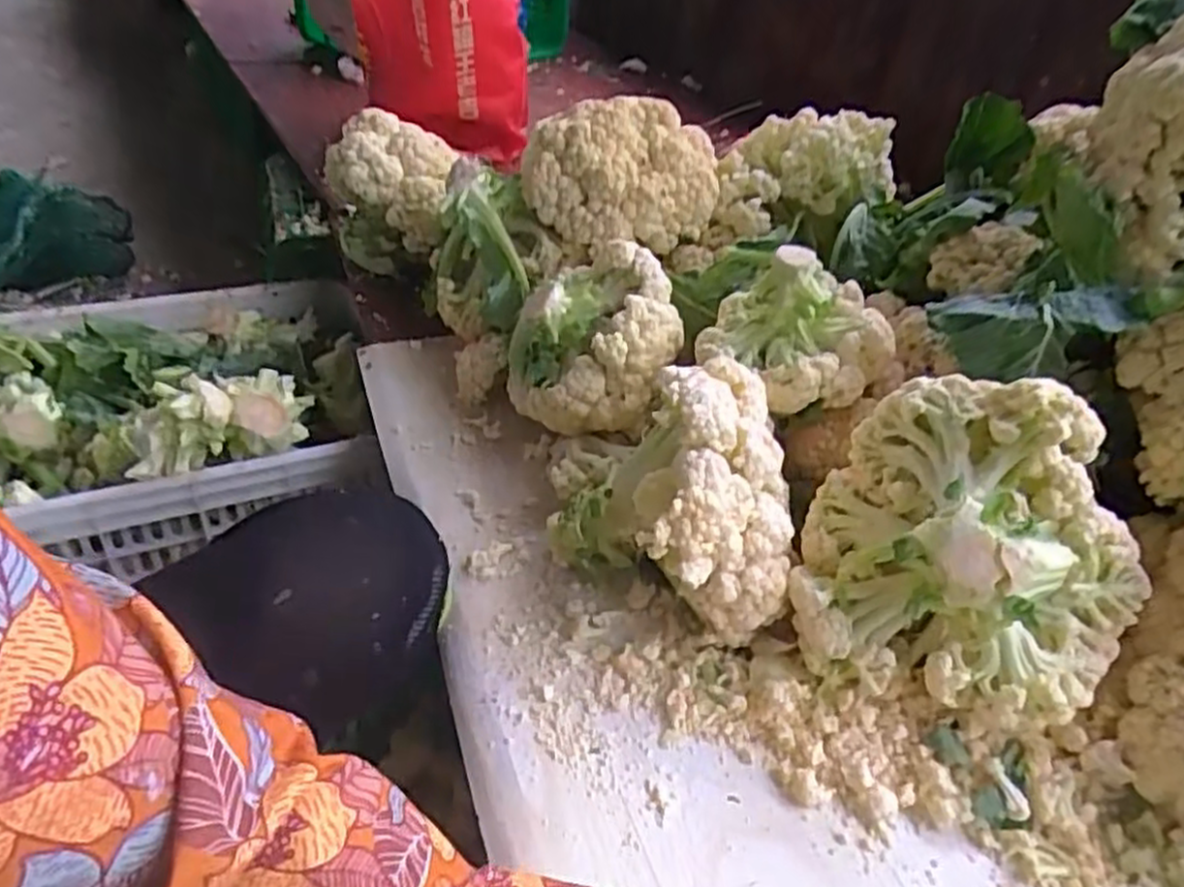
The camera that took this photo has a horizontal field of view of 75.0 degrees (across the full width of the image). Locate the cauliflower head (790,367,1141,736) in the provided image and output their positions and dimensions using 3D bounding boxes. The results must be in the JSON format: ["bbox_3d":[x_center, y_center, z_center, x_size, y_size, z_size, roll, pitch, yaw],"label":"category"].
[{"bbox_3d":[0.229,0.064,0.457,0.187,0.199,0.110,16,-2,9],"label":"cauliflower head"}]

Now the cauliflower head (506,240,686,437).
[{"bbox_3d":[0.002,-0.085,0.643,0.140,0.120,0.125,4,38,-3],"label":"cauliflower head"}]

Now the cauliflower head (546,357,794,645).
[{"bbox_3d":[0.055,0.044,0.513,0.136,0.163,0.156,-6,40,-15],"label":"cauliflower head"}]

